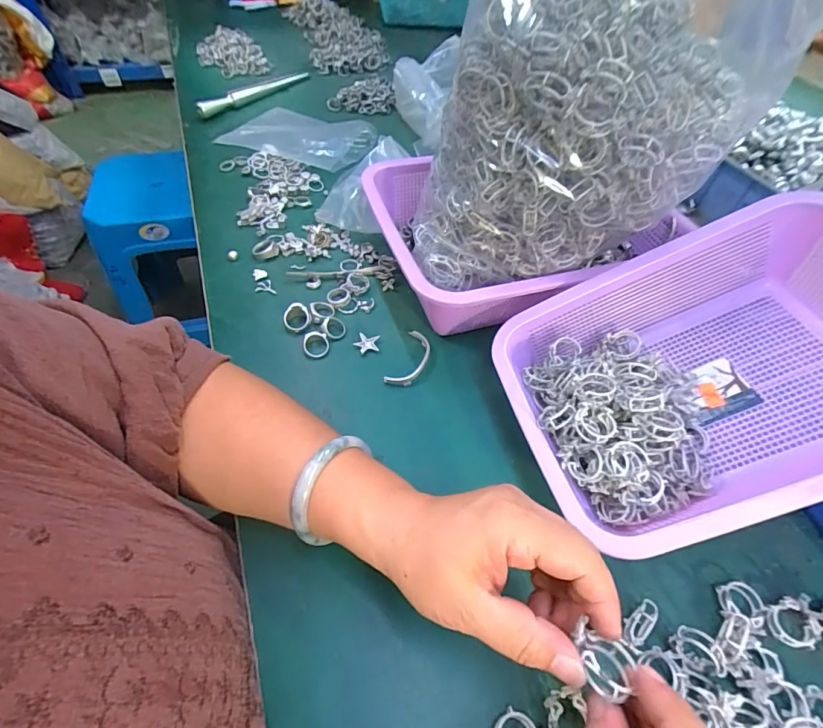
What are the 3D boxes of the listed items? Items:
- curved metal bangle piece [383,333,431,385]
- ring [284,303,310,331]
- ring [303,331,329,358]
[{"bbox_3d":[0.000,-0.004,0.391,0.026,0.007,0.064,20,54,12],"label":"curved metal bangle piece"},{"bbox_3d":[-0.111,-0.045,0.410,0.024,0.017,0.023,2,52,-2],"label":"ring"},{"bbox_3d":[-0.089,-0.018,0.395,0.023,0.011,0.024,2,52,-2],"label":"ring"}]

